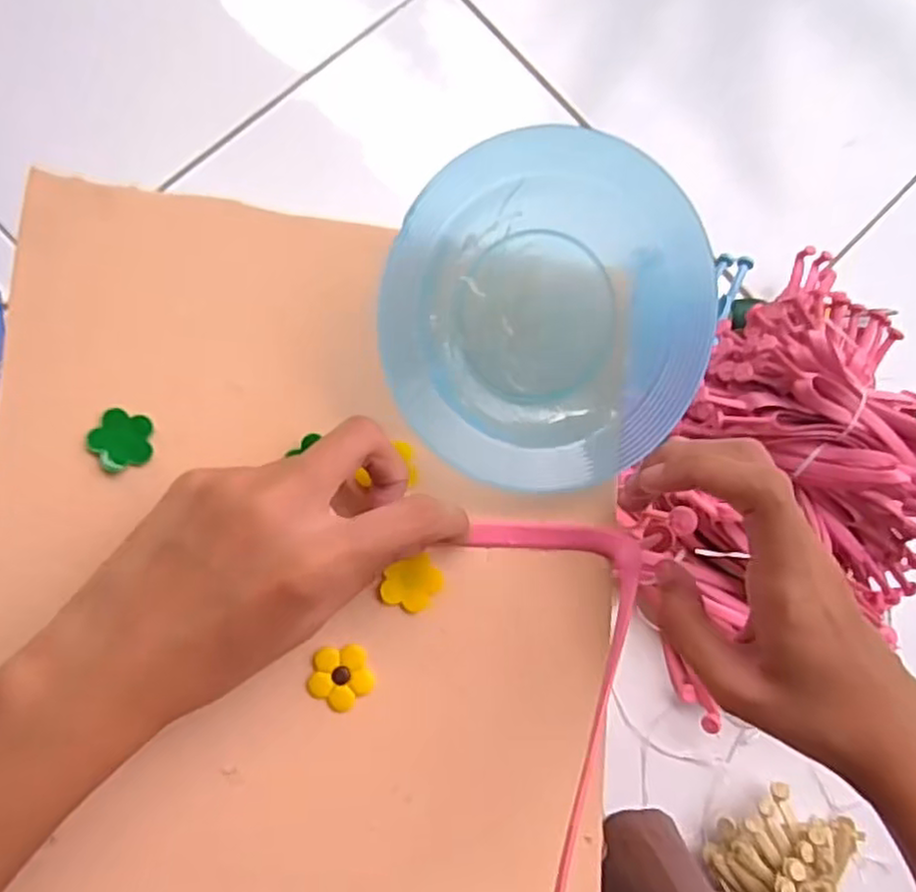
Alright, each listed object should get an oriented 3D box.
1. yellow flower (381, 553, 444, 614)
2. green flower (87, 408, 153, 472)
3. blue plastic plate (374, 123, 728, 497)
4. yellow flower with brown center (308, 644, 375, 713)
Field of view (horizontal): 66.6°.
[{"bbox_3d":[-0.018,0.053,0.270,0.021,0.004,0.022,1,83,-7],"label":"yellow flower"},{"bbox_3d":[-0.127,-0.003,0.264,0.022,0.004,0.022,1,83,-7],"label":"green flower"},{"bbox_3d":[0.034,-0.049,0.267,0.125,0.022,0.126,-3,104,-14],"label":"blue plastic plate"},{"bbox_3d":[-0.044,0.087,0.263,0.024,0.004,0.023,1,83,-7],"label":"yellow flower with brown center"}]

